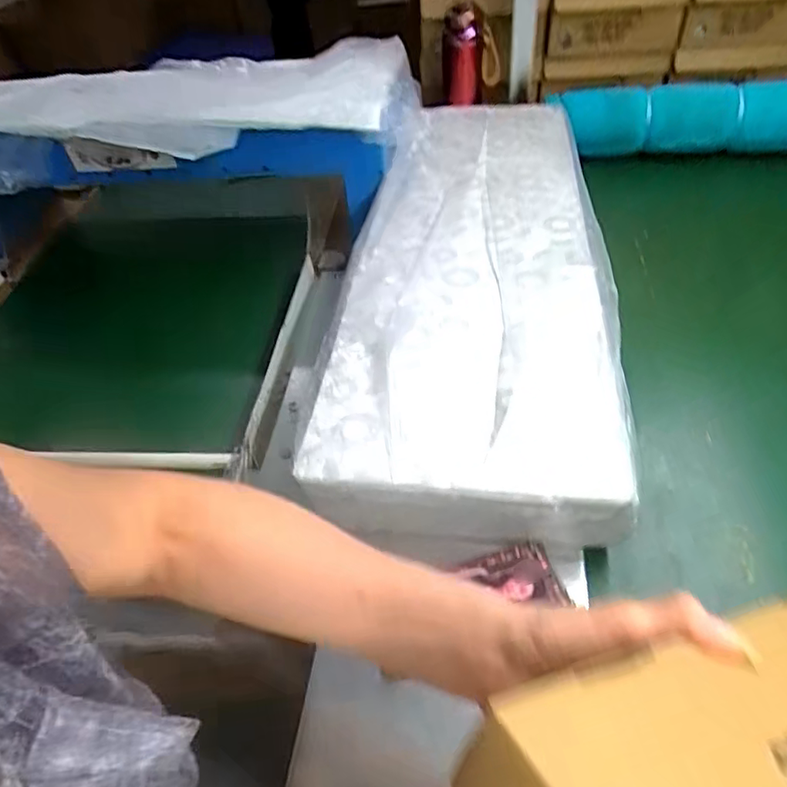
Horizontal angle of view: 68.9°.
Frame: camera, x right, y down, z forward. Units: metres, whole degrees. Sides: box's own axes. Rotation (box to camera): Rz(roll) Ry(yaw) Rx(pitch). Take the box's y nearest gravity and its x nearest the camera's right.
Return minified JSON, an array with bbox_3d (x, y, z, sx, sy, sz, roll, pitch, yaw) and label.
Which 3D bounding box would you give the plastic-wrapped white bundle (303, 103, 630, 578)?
[{"bbox_3d":[0.115,-0.199,0.764,0.314,0.069,0.832,5,52,9],"label":"plastic-wrapped white bundle"}]

